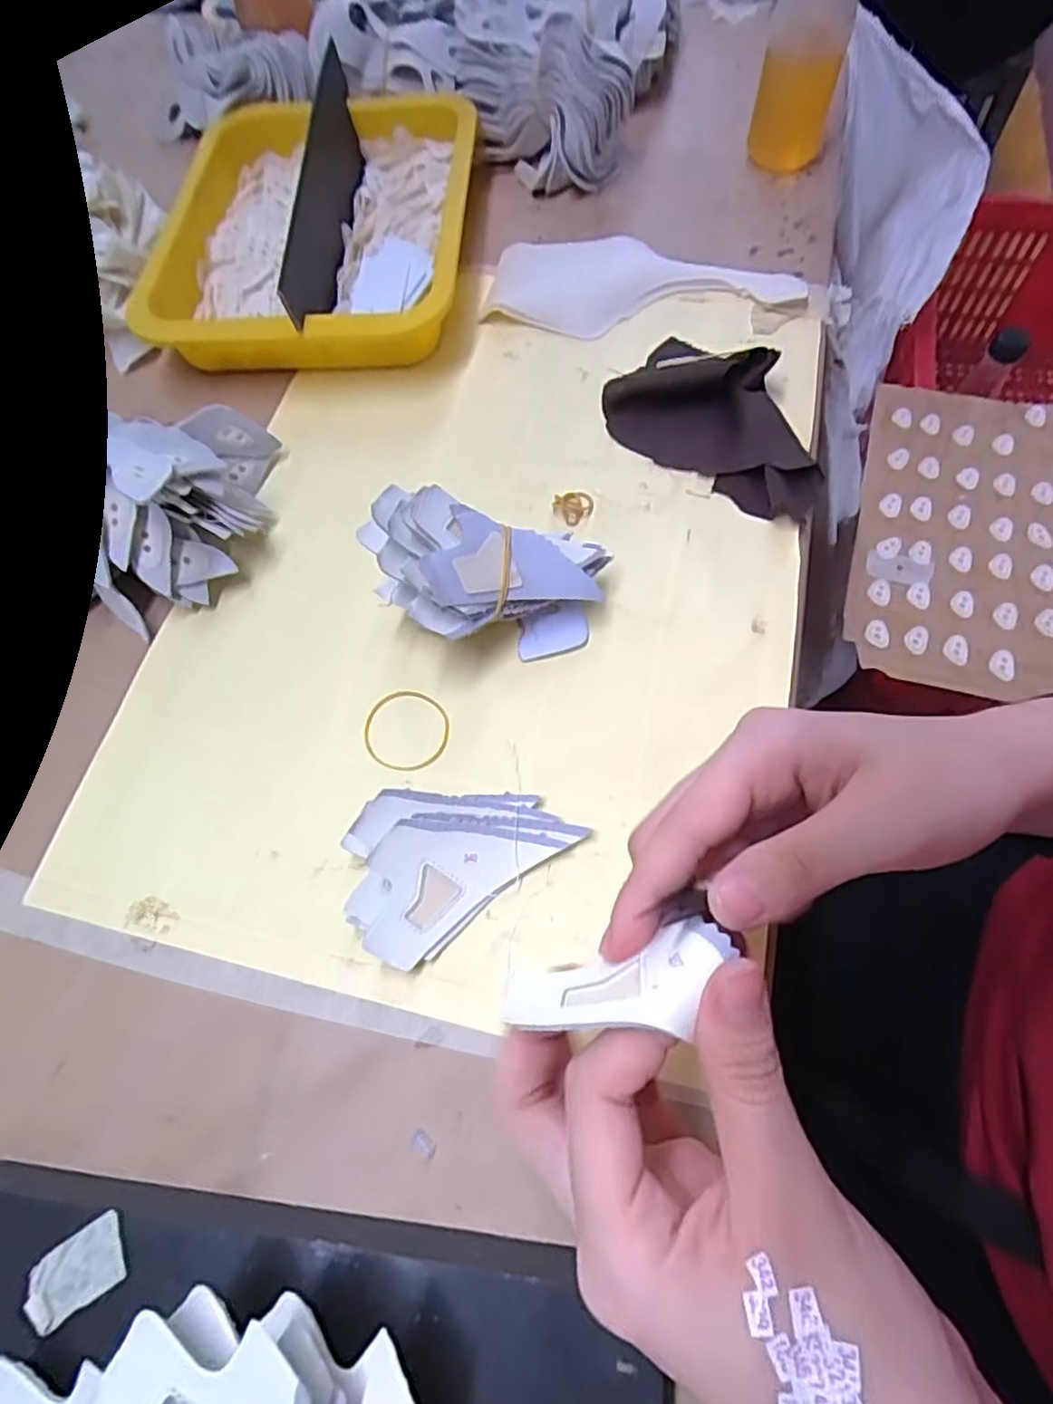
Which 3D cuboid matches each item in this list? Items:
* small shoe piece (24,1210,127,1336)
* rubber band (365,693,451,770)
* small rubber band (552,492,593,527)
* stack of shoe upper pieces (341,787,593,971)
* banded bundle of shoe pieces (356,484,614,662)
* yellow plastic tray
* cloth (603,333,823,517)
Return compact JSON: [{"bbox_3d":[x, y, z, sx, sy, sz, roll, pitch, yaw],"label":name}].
[{"bbox_3d":[-0.147,0.187,0.218,0.030,0.004,0.020,-30,66,-16],"label":"small shoe piece"},{"bbox_3d":[-0.057,0.013,0.314,0.040,0.004,0.039,-2,63,3],"label":"rubber band"},{"bbox_3d":[0.026,-0.107,0.361,0.021,0.007,0.016,-40,67,-15],"label":"small rubber band"},{"bbox_3d":[-0.034,0.061,0.281,0.092,0.011,0.065,-36,82,-16],"label":"stack of shoe upper pieces"},{"bbox_3d":[-0.020,-0.059,0.311,0.110,0.058,0.062,5,63,6],"label":"banded bundle of shoe pieces"},{"bbox_3d":[-0.137,-0.321,0.444,0.195,0.063,0.261,1,63,4],"label":"yellow plastic tray"},{"bbox_3d":[0.111,-0.160,0.366,0.129,0.033,0.083,36,70,20],"label":"cloth"}]

